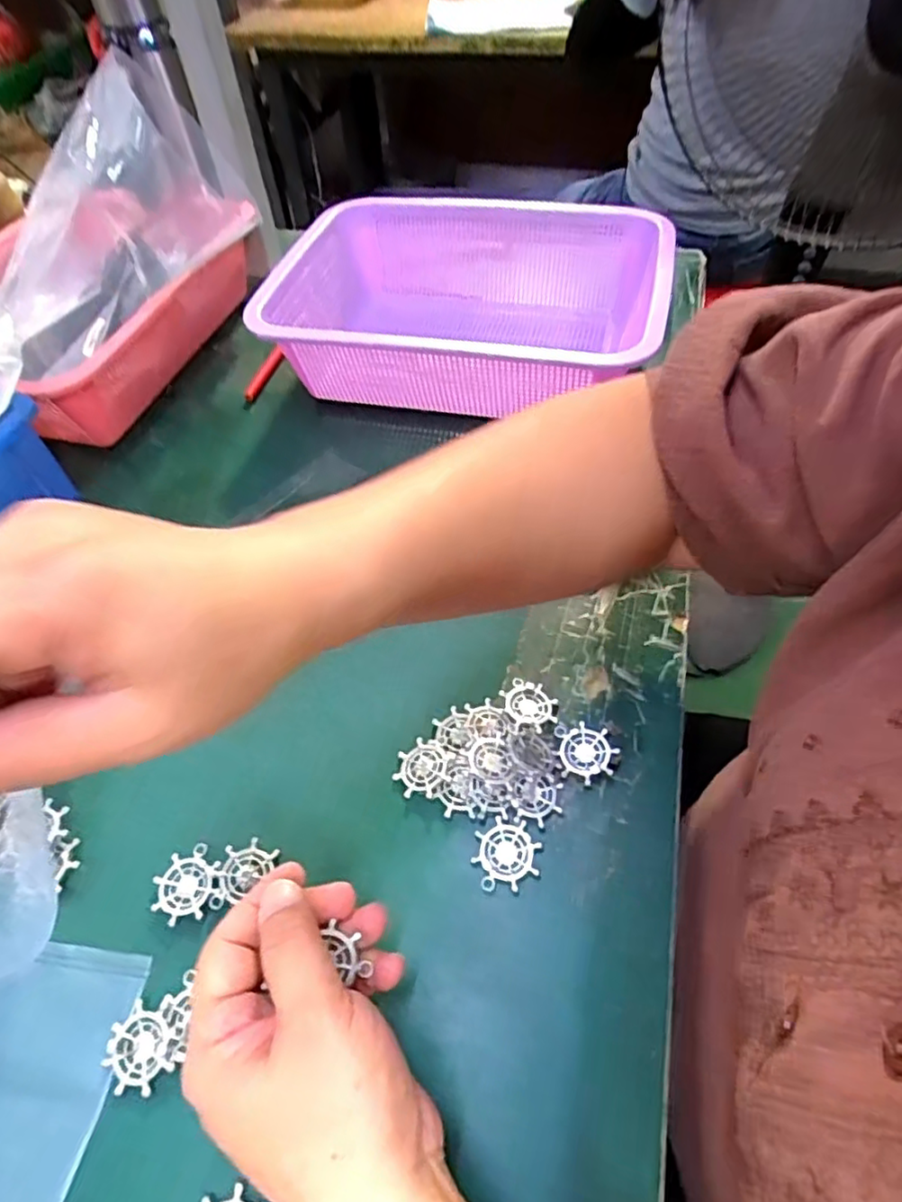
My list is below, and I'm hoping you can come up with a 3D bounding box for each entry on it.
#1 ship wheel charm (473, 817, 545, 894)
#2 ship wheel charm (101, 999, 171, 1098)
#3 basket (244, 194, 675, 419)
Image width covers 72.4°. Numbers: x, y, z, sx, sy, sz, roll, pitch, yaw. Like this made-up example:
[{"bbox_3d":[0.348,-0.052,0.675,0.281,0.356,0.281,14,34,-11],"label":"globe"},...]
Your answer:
[{"bbox_3d":[0.027,0.122,0.296,0.030,0.004,0.032,4,55,8],"label":"ship wheel charm"},{"bbox_3d":[-0.132,0.191,0.262,0.031,0.005,0.027,37,65,27],"label":"ship wheel charm"},{"bbox_3d":[0.009,-0.236,0.510,0.307,0.086,0.222,10,56,12],"label":"basket"}]

